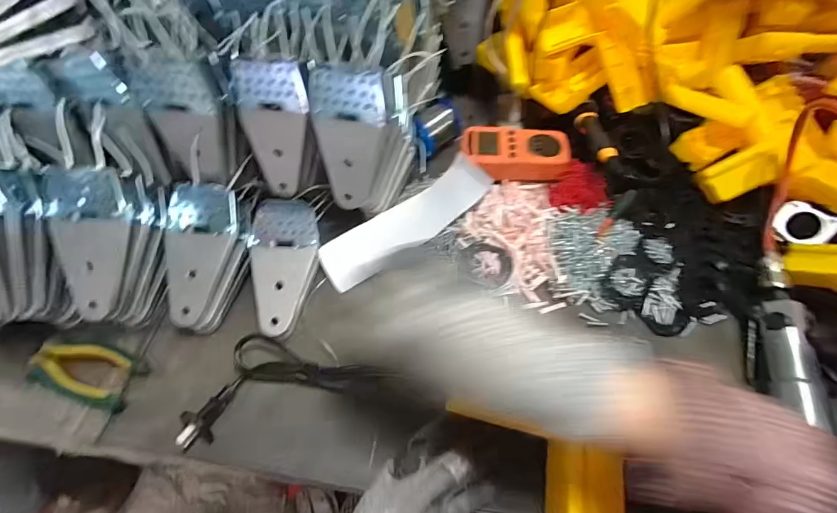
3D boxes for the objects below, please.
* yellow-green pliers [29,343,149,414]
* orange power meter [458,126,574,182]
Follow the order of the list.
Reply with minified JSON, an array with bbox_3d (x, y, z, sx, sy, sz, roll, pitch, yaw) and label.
[{"bbox_3d":[-0.319,0.111,0.390,0.100,0.024,0.049,16,58,10],"label":"yellow-green pliers"},{"bbox_3d":[0.121,-0.130,0.513,0.128,0.032,0.065,-1,57,0],"label":"orange power meter"}]

